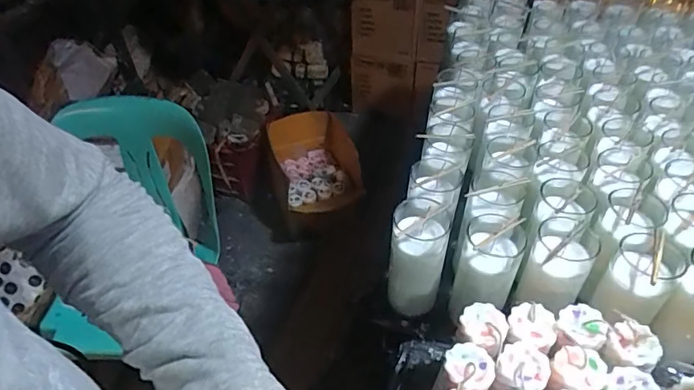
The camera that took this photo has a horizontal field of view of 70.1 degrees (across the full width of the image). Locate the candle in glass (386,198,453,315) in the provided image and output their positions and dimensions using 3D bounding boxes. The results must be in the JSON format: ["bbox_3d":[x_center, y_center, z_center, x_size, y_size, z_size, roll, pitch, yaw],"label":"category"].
[{"bbox_3d":[0.098,0.085,0.681,0.068,0.158,0.075,12,45,12],"label":"candle in glass"}]

